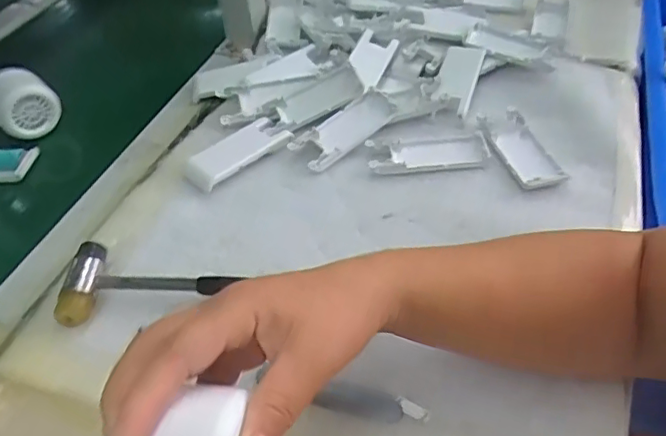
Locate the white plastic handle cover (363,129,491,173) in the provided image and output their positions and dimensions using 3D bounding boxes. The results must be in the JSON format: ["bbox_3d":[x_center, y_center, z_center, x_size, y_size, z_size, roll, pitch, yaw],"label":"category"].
[{"bbox_3d":[0.083,-0.060,0.517,0.102,0.013,0.048,-3,46,-1],"label":"white plastic handle cover"}]

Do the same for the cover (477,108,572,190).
[{"bbox_3d":[0.162,-0.059,0.509,0.041,0.016,0.099,-11,47,-8],"label":"cover"}]

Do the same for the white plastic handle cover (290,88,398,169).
[{"bbox_3d":[0.011,-0.082,0.532,0.099,0.017,0.041,-39,55,-15],"label":"white plastic handle cover"}]

